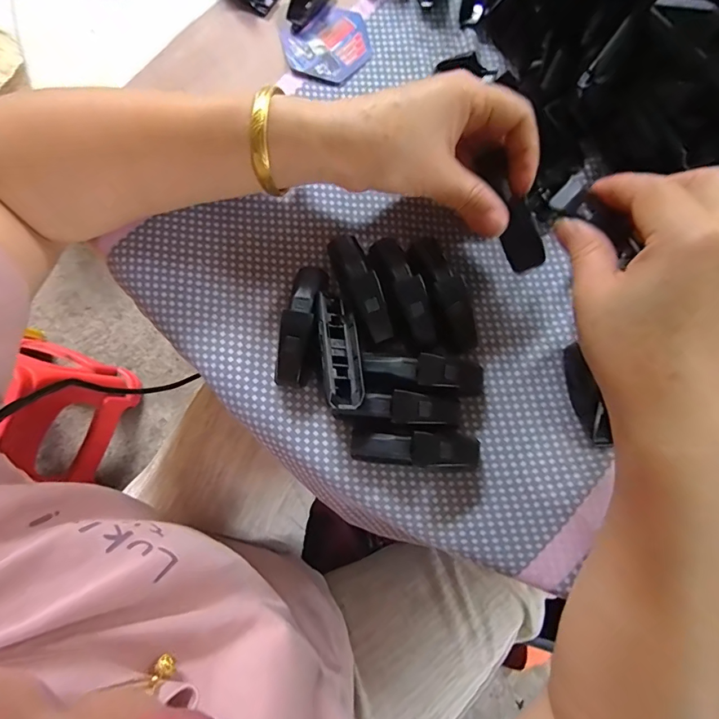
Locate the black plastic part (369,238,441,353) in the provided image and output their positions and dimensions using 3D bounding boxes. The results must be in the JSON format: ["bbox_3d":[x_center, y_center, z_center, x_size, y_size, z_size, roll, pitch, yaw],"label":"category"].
[{"bbox_3d":[0.027,-0.037,0.255,0.019,0.024,0.066,-27,81,-5],"label":"black plastic part"}]

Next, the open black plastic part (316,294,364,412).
[{"bbox_3d":[-0.011,-0.005,0.238,0.020,0.012,0.066,-8,67,-2],"label":"open black plastic part"}]

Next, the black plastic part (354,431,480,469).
[{"bbox_3d":[0.031,0.051,0.242,0.070,0.022,0.019,1,79,-1],"label":"black plastic part"}]

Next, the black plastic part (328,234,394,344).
[{"bbox_3d":[-0.001,-0.043,0.255,0.021,0.025,0.069,-22,81,-5],"label":"black plastic part"}]

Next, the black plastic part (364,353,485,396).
[{"bbox_3d":[0.038,0.008,0.249,0.070,0.025,0.018,6,79,0],"label":"black plastic part"}]

